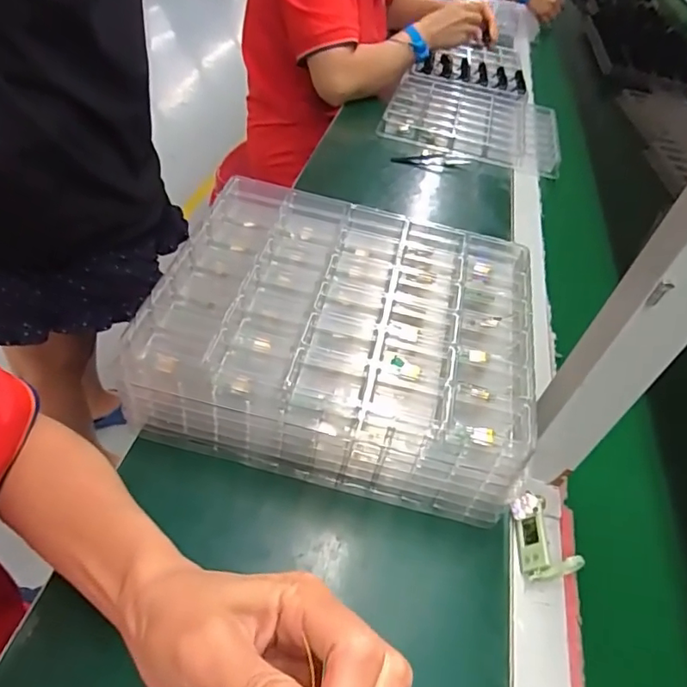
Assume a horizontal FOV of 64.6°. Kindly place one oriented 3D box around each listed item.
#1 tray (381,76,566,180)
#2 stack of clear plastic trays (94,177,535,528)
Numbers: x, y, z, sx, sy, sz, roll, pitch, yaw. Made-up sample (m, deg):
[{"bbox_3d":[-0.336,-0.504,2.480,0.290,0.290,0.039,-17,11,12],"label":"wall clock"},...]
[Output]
[{"bbox_3d":[0.231,-0.395,0.967,0.300,0.034,0.269,17,45,4],"label":"tray"},{"bbox_3d":[0.002,-0.008,0.479,0.295,0.105,0.243,15,44,2],"label":"stack of clear plastic trays"}]

